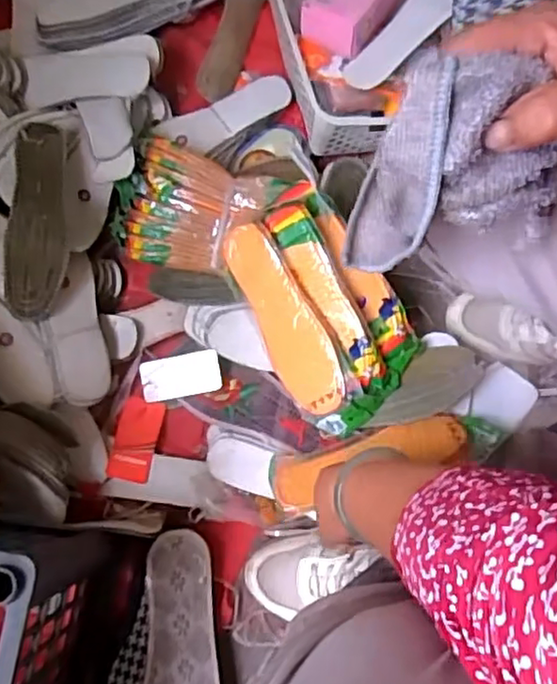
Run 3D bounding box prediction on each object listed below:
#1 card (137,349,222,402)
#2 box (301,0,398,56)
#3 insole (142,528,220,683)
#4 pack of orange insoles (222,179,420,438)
[{"bbox_3d":[-0.109,0.038,0.712,0.091,0.004,0.046,-11,86,9],"label":"card"},{"bbox_3d":[0.083,-0.369,0.694,0.077,0.050,0.112,32,80,8],"label":"box"},{"bbox_3d":[-0.097,0.325,0.637,0.078,0.012,0.257,5,77,-13],"label":"insole"},{"bbox_3d":[0.043,-0.036,0.671,0.146,0.071,0.246,-31,78,-6],"label":"pack of orange insoles"}]

